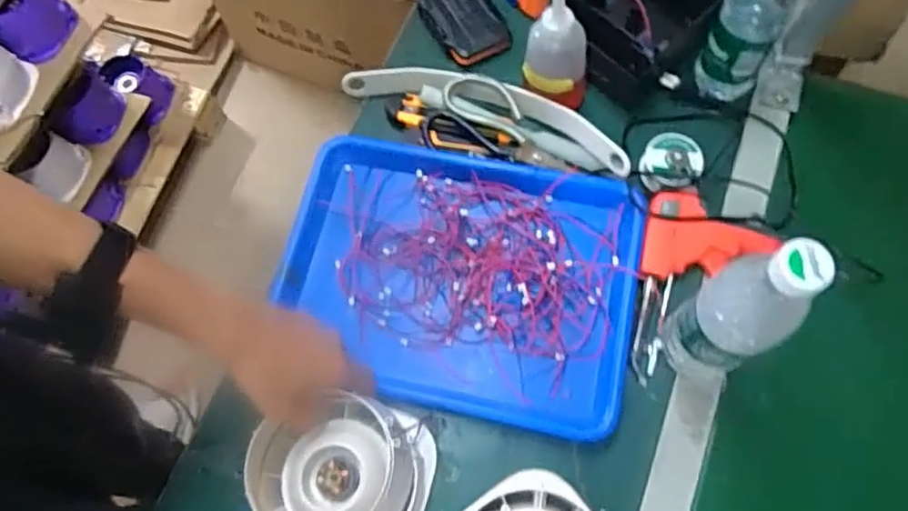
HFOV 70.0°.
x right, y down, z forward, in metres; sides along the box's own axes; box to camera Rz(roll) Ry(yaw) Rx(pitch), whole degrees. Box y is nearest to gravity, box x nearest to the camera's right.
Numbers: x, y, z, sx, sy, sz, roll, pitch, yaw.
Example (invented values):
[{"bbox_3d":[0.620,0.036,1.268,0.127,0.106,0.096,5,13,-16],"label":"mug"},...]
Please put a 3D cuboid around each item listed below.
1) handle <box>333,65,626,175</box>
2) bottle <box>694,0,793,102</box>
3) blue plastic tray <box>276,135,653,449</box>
[{"bbox_3d":[0.035,-0.157,0.681,0.310,0.035,0.055,20,71,11],"label":"handle"},{"bbox_3d":[0.283,-0.223,0.613,0.064,0.180,0.059,26,72,12],"label":"bottle"},{"bbox_3d":[0.000,0.019,0.617,0.332,0.025,0.252,11,70,5],"label":"blue plastic tray"}]

